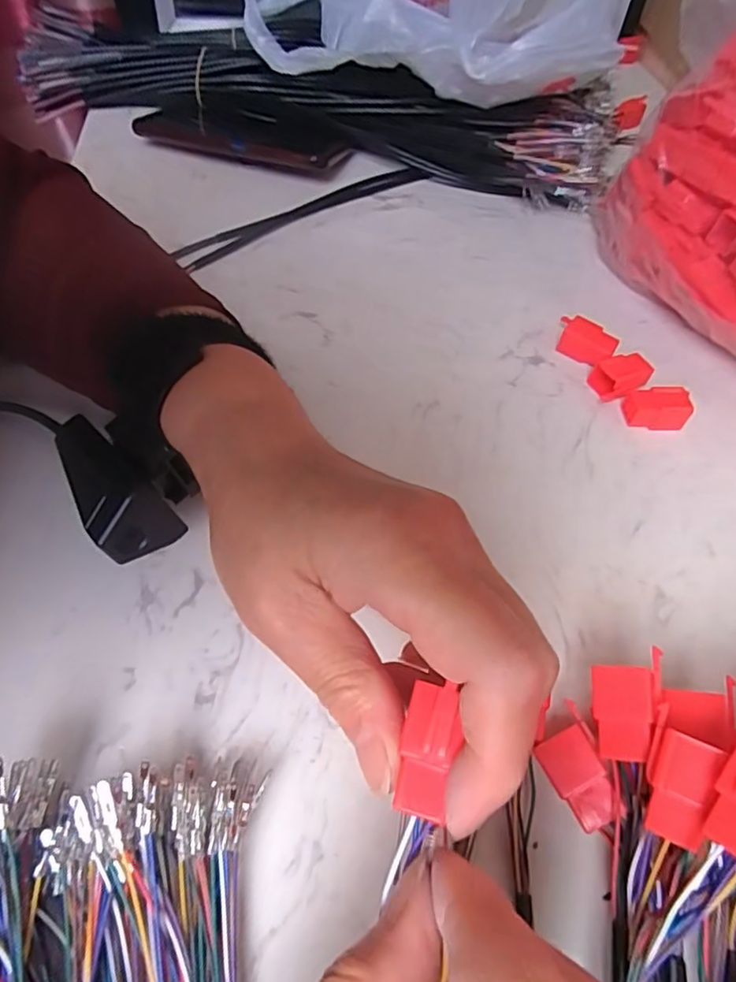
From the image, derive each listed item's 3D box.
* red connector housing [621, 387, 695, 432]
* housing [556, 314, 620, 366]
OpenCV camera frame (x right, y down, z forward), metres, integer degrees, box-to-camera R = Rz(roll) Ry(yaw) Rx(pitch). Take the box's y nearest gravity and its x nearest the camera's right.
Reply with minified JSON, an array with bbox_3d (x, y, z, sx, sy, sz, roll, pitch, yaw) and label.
[{"bbox_3d":[0.157,-0.045,0.313,0.032,0.021,0.017,6,54,0],"label":"red connector housing"},{"bbox_3d":[0.129,-0.090,0.343,0.036,0.016,0.017,37,60,20],"label":"housing"}]

